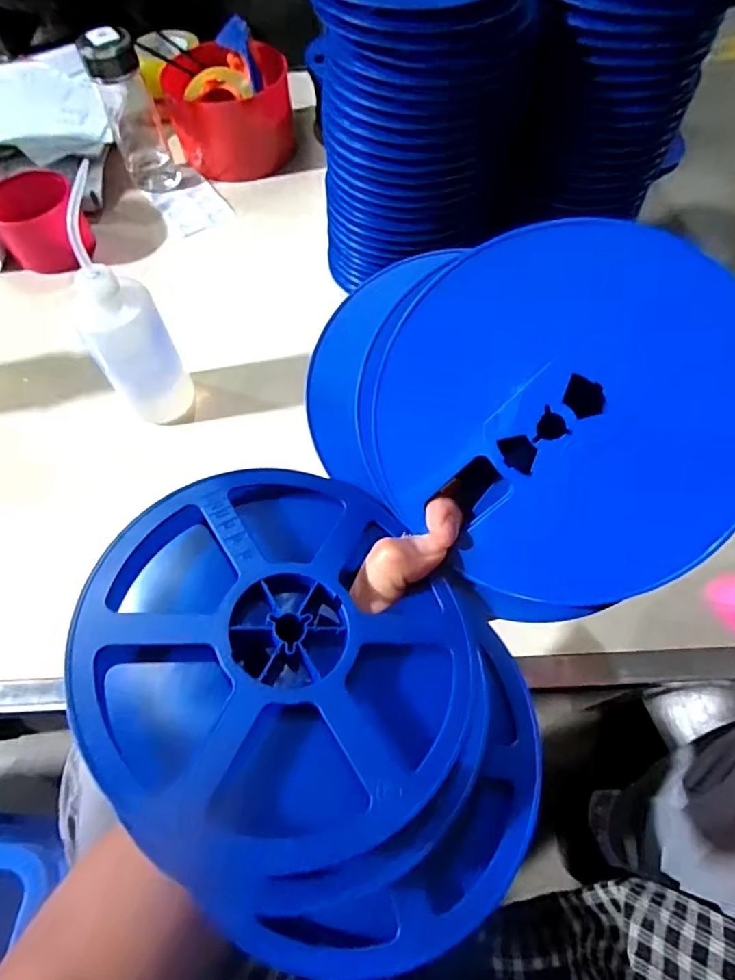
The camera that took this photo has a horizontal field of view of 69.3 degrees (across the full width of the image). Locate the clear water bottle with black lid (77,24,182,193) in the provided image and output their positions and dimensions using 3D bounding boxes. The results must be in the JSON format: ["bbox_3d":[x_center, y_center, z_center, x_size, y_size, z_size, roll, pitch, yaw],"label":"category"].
[{"bbox_3d":[-0.312,-0.499,0.706,0.068,0.182,0.073,-20,62,-8],"label":"clear water bottle with black lid"}]

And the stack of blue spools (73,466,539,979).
[{"bbox_3d":[-0.021,0.086,0.237,0.210,0.077,0.158,40,70,21],"label":"stack of blue spools"}]

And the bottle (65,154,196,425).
[{"bbox_3d":[-0.221,-0.152,0.478,0.066,0.205,0.073,-25,63,-10],"label":"bottle"}]

